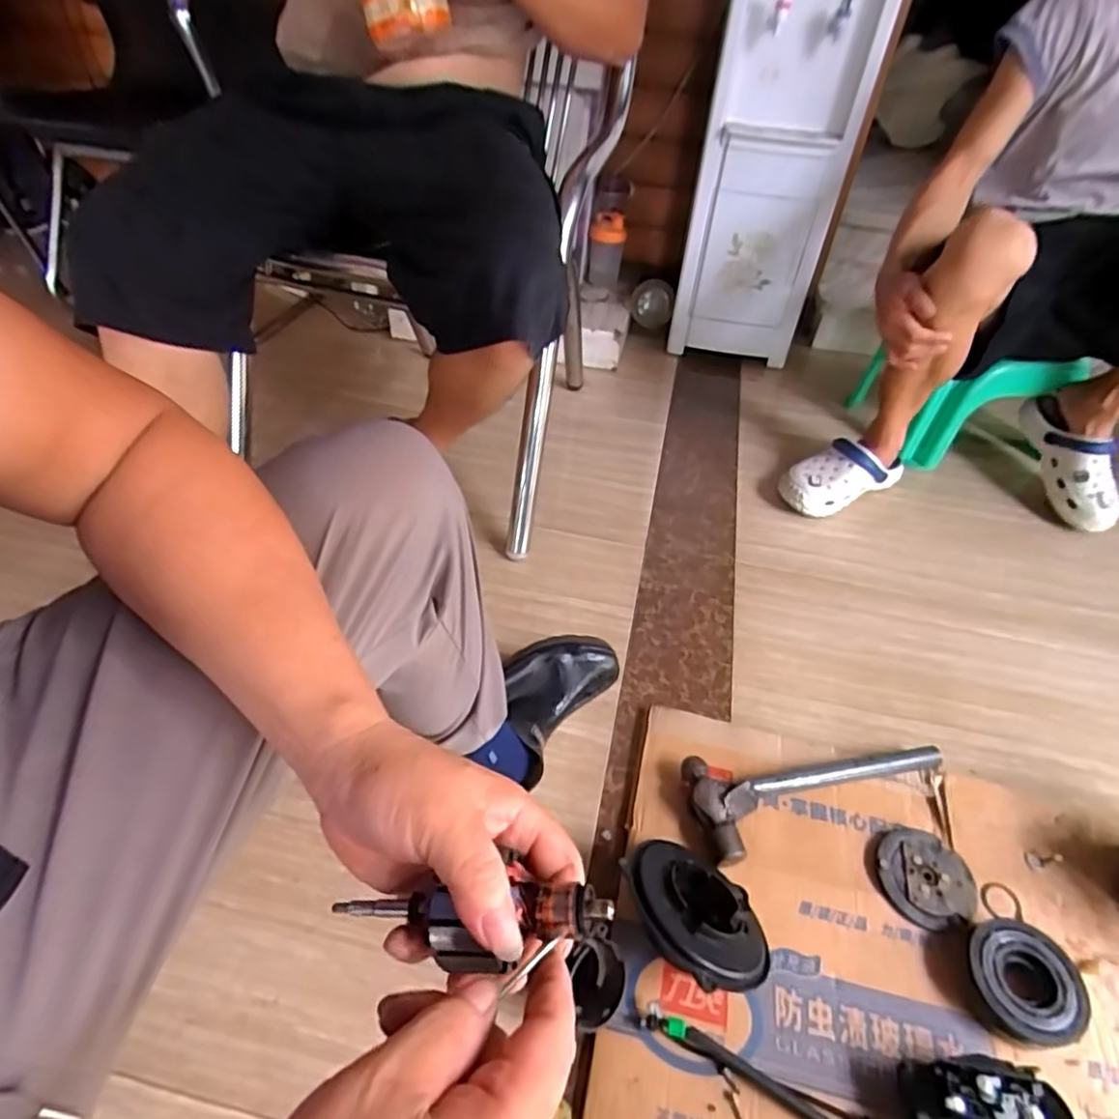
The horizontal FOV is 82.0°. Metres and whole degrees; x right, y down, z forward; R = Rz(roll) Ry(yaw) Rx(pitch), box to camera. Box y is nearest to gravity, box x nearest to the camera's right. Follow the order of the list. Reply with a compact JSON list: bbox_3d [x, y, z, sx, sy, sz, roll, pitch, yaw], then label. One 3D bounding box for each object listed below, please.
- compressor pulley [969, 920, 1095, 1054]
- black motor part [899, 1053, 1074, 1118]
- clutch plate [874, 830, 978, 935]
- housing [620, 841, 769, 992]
[{"bbox_3d":[0.457,0.417,0.636,0.104,0.041,0.101,2,44,-2],"label":"compressor pulley"},{"bbox_3d":[0.357,0.472,0.543,0.112,0.061,0.085,-3,44,-8],"label":"black motor part"},{"bbox_3d":[0.404,0.350,0.713,0.100,0.011,0.098,2,44,-2],"label":"clutch plate"},{"bbox_3d":[0.136,0.350,0.636,0.144,0.043,0.149,14,22,-35],"label":"housing"}]

